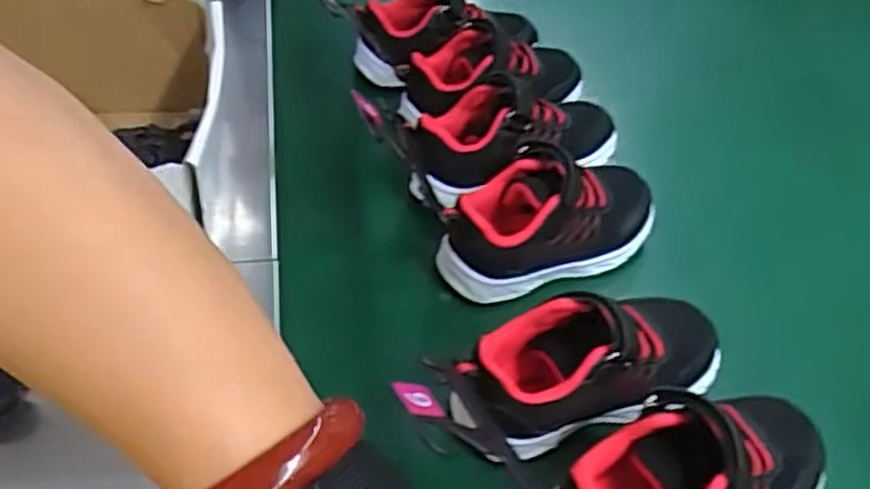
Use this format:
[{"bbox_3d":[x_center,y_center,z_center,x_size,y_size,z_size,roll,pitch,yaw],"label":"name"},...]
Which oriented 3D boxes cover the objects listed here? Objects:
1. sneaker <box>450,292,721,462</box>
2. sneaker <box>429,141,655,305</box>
[{"bbox_3d":[0.081,0.058,0.403,0.151,0.066,0.057,-14,47,-18],"label":"sneaker"},{"bbox_3d":[0.072,-0.018,0.483,0.155,0.064,0.060,-16,48,-20],"label":"sneaker"}]

